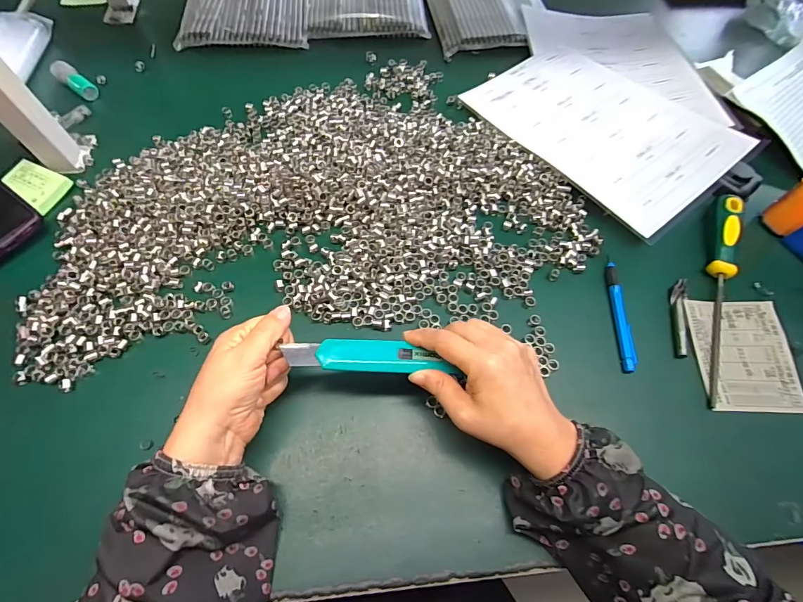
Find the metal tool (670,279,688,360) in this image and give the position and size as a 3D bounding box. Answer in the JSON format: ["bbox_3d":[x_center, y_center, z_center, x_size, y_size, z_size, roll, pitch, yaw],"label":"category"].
[{"bbox_3d":[0.274,0.013,0.394,0.014,0.005,0.087,17,62,8],"label":"metal tool"}]

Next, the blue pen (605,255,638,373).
[{"bbox_3d":[0.214,0.012,0.392,0.010,0.014,0.116,4,62,0],"label":"blue pen"}]

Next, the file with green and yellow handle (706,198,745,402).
[{"bbox_3d":[0.322,-0.015,0.397,0.019,0.027,0.236,20,63,9],"label":"file with green and yellow handle"}]

